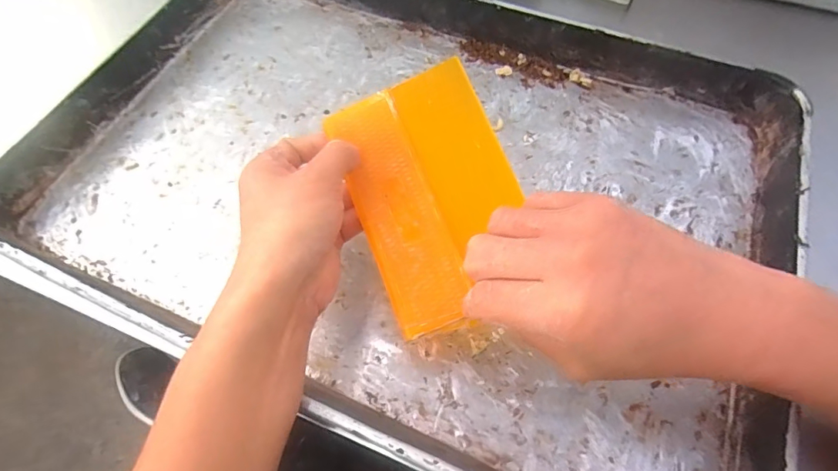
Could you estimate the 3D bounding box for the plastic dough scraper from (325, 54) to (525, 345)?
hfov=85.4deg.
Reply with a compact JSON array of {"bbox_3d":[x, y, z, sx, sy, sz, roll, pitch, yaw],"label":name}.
[{"bbox_3d":[0.012,-0.031,0.311,0.109,0.005,0.173,-20,77,-7],"label":"plastic dough scraper"}]

